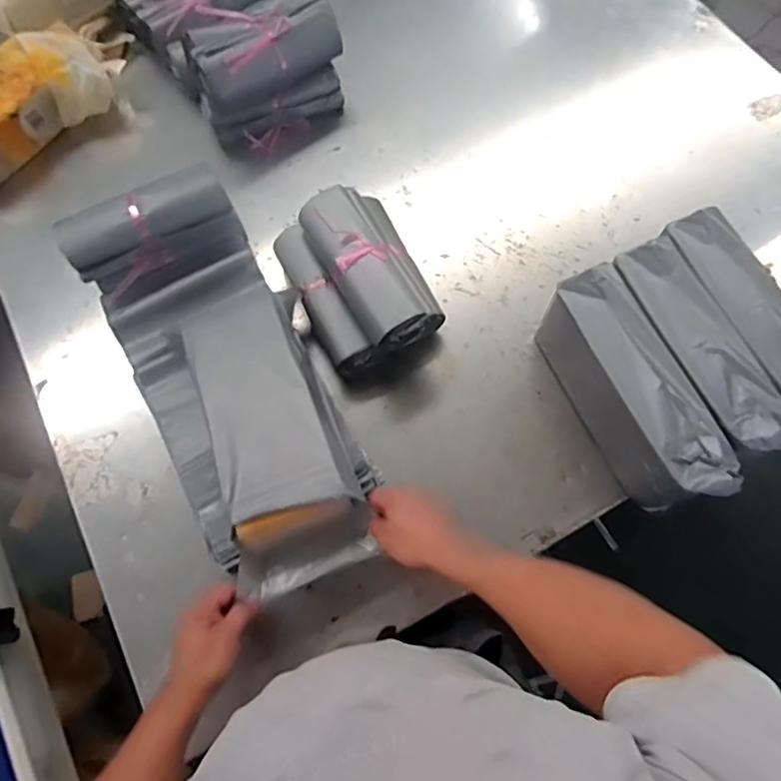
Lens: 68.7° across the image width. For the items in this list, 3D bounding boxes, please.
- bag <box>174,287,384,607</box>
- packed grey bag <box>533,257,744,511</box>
[{"bbox_3d":[-0.154,0.049,0.720,0.152,0.089,0.393,-19,76,-7],"label":"bag"},{"bbox_3d":[0.310,0.000,0.746,0.091,0.143,0.302,-22,71,-8],"label":"packed grey bag"}]

